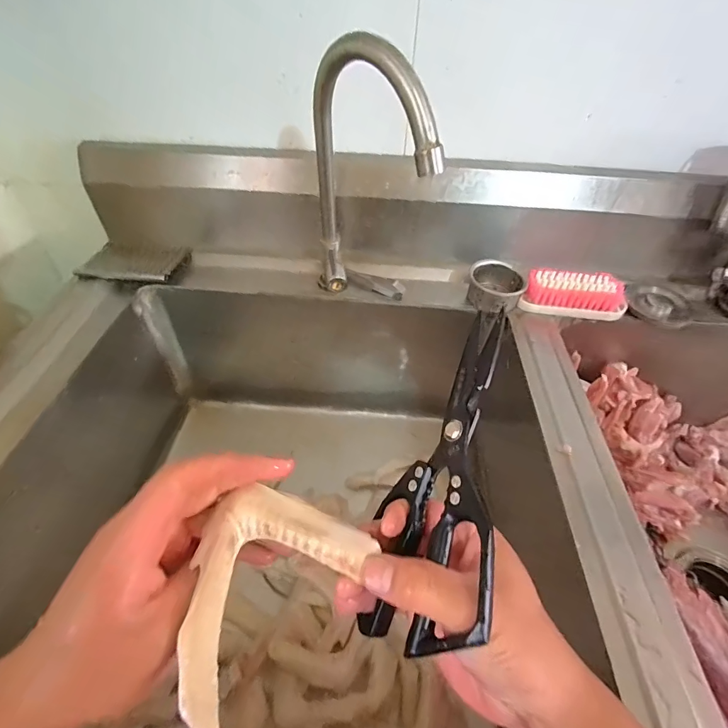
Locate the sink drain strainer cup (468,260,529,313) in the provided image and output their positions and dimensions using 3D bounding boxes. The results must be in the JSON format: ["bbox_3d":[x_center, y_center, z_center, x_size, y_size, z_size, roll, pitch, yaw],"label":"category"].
[{"bbox_3d":[0.178,-0.103,0.544,0.071,0.039,0.071,1,46,-1],"label":"sink drain strainer cup"}]

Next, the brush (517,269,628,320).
[{"bbox_3d":[0.280,-0.093,0.537,0.129,0.041,0.045,7,46,4],"label":"brush"}]

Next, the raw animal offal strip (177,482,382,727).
[{"bbox_3d":[-0.060,0.120,0.215,0.086,0.018,0.111,24,50,20],"label":"raw animal offal strip"}]

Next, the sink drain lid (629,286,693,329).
[{"bbox_3d":[0.402,-0.080,0.544,0.076,0.019,0.070,1,46,-1],"label":"sink drain lid"}]

